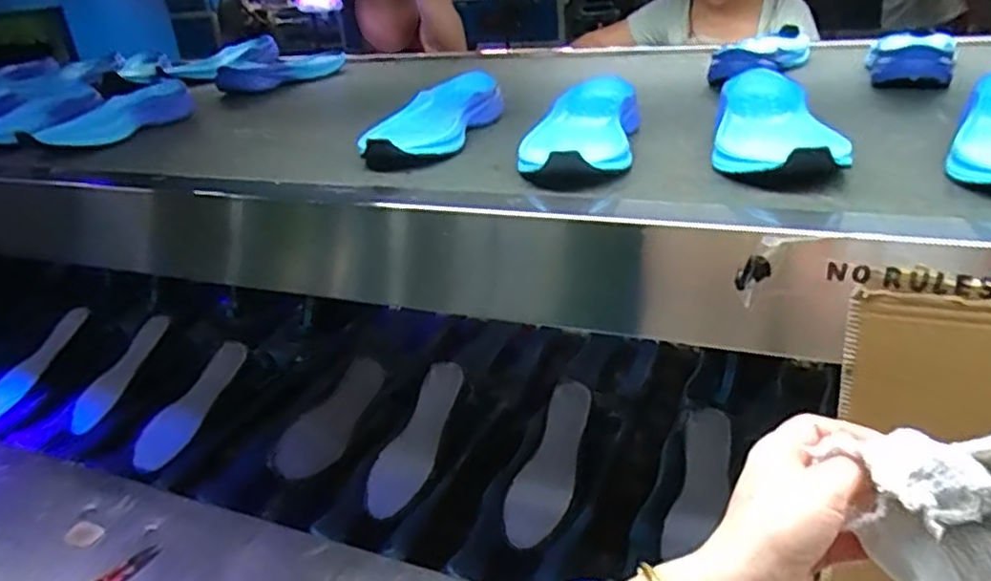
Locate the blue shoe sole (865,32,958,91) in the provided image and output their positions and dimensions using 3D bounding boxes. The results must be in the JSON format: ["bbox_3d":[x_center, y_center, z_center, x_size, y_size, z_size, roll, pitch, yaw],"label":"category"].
[{"bbox_3d":[0.506,-0.292,0.863,0.090,0.052,0.251,12,30,29],"label":"blue shoe sole"}]

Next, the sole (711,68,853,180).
[{"bbox_3d":[0.244,-0.147,0.626,0.093,0.046,0.228,4,27,17],"label":"sole"}]

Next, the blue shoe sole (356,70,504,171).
[{"bbox_3d":[-0.066,-0.182,0.756,0.086,0.050,0.228,4,27,16],"label":"blue shoe sole"}]

